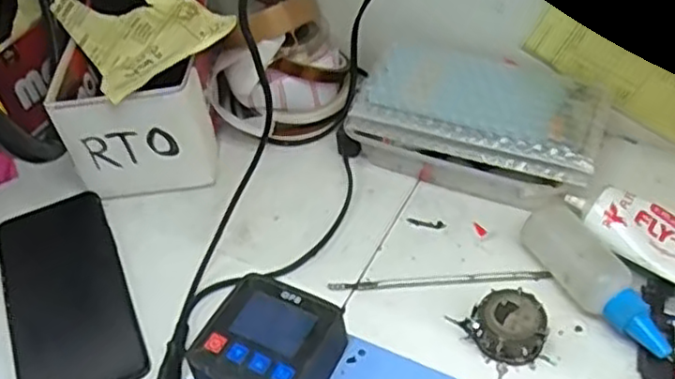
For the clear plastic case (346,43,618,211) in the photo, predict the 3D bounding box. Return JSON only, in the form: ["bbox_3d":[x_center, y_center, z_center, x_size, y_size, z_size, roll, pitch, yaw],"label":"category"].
[{"bbox_3d":[0.106,-0.049,0.501,0.166,0.055,0.099,16,50,22],"label":"clear plastic case"}]

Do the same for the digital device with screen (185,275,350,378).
[{"bbox_3d":[-0.038,0.094,0.386,0.067,0.035,0.073,18,51,24],"label":"digital device with screen"}]

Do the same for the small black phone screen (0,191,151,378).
[{"bbox_3d":[-0.181,0.068,0.453,0.074,0.007,0.169,-22,47,-13],"label":"small black phone screen"}]

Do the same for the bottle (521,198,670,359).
[{"bbox_3d":[0.154,0.055,0.407,0.037,0.035,0.109,-19,46,-11],"label":"bottle"}]

